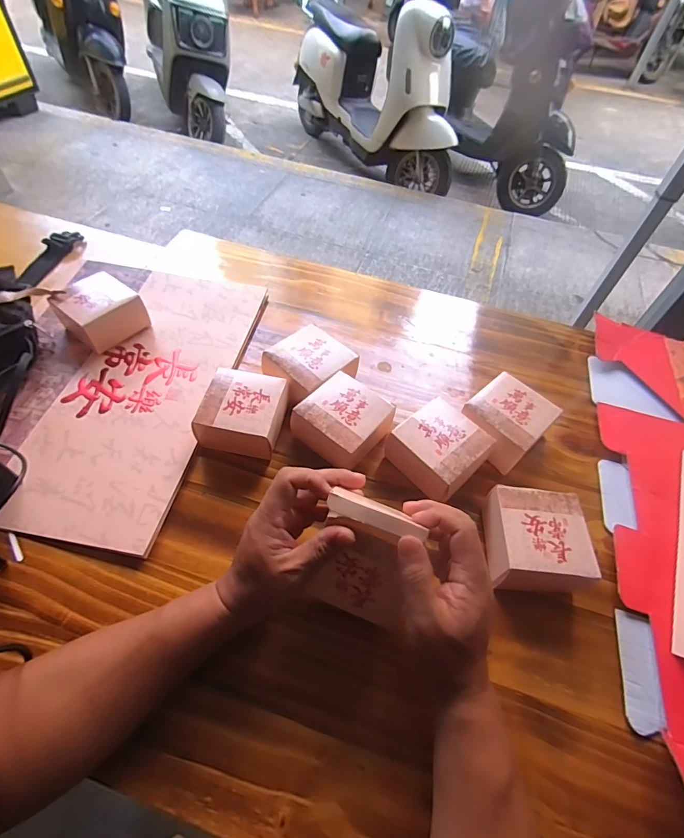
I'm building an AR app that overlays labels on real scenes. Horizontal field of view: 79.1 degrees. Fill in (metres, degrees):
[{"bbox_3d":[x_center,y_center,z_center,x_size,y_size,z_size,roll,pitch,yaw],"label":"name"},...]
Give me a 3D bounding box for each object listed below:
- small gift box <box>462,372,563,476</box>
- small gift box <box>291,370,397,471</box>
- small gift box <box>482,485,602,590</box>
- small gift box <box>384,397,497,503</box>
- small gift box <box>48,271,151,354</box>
[{"bbox_3d":[0.197,0.004,0.501,0.093,0.053,0.084,-36,64,-26],"label":"small gift box"},{"bbox_3d":[0.000,0.007,0.483,0.090,0.055,0.094,33,59,18],"label":"small gift box"},{"bbox_3d":[0.193,0.124,0.415,0.093,0.053,0.097,4,54,-2],"label":"small gift box"},{"bbox_3d":[0.109,0.035,0.471,0.085,0.054,0.086,-35,64,-26],"label":"small gift box"},{"bbox_3d":[-0.325,-0.147,0.561,0.084,0.052,0.086,38,60,21],"label":"small gift box"}]

